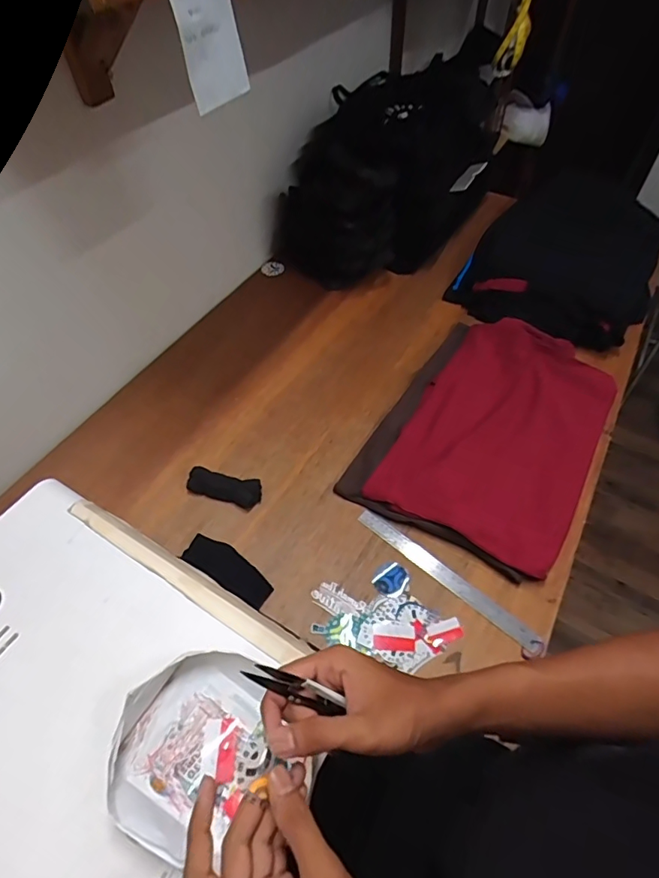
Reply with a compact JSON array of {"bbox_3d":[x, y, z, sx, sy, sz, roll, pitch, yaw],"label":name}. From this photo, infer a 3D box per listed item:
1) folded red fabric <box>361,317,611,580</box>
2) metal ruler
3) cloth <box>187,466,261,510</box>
[{"bbox_3d":[0.331,-0.014,0.920,0.329,0.054,0.520,32,60,10],"label":"folded red fabric"},{"bbox_3d":[0.182,0.216,0.772,0.327,0.008,0.030,35,69,23],"label":"metal ruler"},{"bbox_3d":[-0.180,0.083,0.848,0.123,0.033,0.049,15,55,9],"label":"cloth"}]

